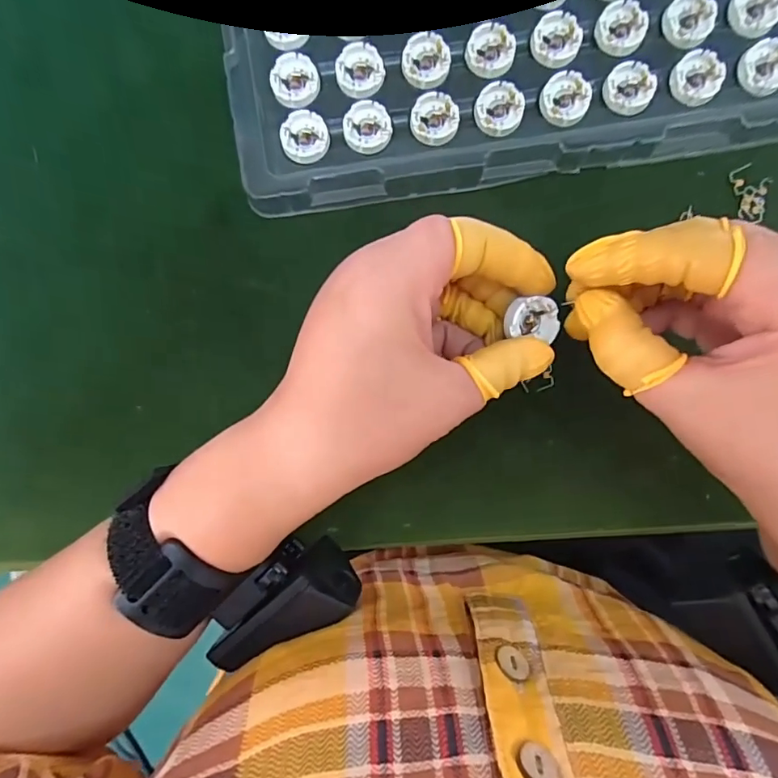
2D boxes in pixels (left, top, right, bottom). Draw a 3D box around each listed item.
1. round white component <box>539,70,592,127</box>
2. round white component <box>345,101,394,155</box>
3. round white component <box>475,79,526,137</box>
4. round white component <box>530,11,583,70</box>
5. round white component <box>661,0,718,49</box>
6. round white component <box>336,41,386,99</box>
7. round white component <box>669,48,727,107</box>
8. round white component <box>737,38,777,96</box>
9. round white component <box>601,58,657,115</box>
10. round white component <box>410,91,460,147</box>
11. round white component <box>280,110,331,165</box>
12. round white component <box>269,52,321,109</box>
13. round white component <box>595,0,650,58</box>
[{"bbox_3d":[0.084,-0.138,0.238,0.023,0.004,0.024,0,92,1],"label":"round white component"},{"bbox_3d":[-0.010,-0.126,0.240,0.023,0.004,0.024,0,92,1],"label":"round white component"},{"bbox_3d":[0.053,-0.134,0.238,0.023,0.005,0.023,0,92,1],"label":"round white component"},{"bbox_3d":[0.080,-0.166,0.236,0.023,0.004,0.024,0,92,1],"label":"round white component"},{"bbox_3d":[0.142,-0.175,0.235,0.023,0.004,0.023,0,92,1],"label":"round white component"},{"bbox_3d":[-0.013,-0.153,0.239,0.023,0.004,0.023,0,92,1],"label":"round white component"},{"bbox_3d":[0.146,-0.148,0.236,0.024,0.004,0.024,0,92,1],"label":"round white component"},{"bbox_3d":[0.179,-0.152,0.235,0.024,0.004,0.023,0,92,1],"label":"round white component"},{"bbox_3d":[0.114,-0.143,0.237,0.023,0.004,0.023,0,92,1],"label":"round white component"},{"bbox_3d":[0.022,-0.130,0.239,0.023,0.005,0.024,0,92,1],"label":"round white component"},{"bbox_3d":[-0.040,-0.121,0.238,0.022,0.004,0.023,0,92,1],"label":"round white component"},{"bbox_3d":[-0.045,-0.148,0.240,0.023,0.004,0.024,0,92,1],"label":"round white component"},{"bbox_3d":[0.111,-0.172,0.237,0.023,0.004,0.025,0,92,1],"label":"round white component"}]

